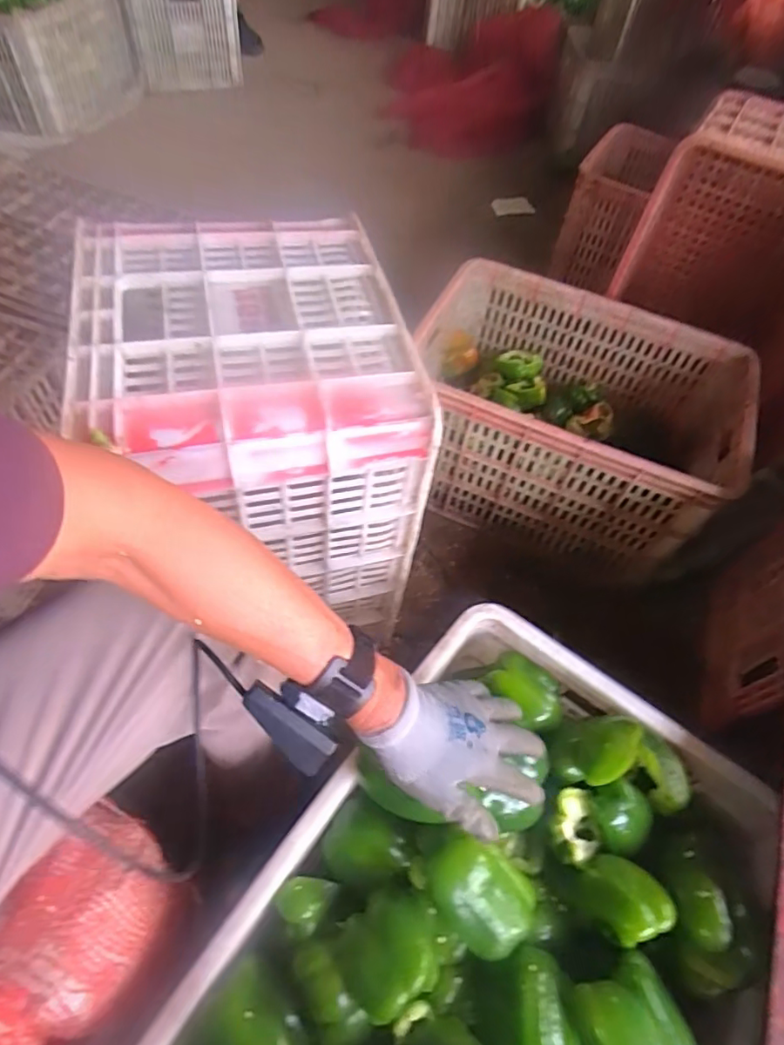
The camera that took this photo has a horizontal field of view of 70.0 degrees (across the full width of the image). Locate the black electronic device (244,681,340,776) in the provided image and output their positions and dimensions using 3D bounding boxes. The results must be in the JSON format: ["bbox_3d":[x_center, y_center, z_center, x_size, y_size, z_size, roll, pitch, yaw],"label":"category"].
[{"bbox_3d":[-0.067,0.132,0.362,0.068,0.017,0.024,47,60,-4],"label":"black electronic device"}]

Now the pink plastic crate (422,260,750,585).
[{"bbox_3d":[0.307,-0.212,1.041,0.588,0.281,0.461,24,56,10],"label":"pink plastic crate"}]

